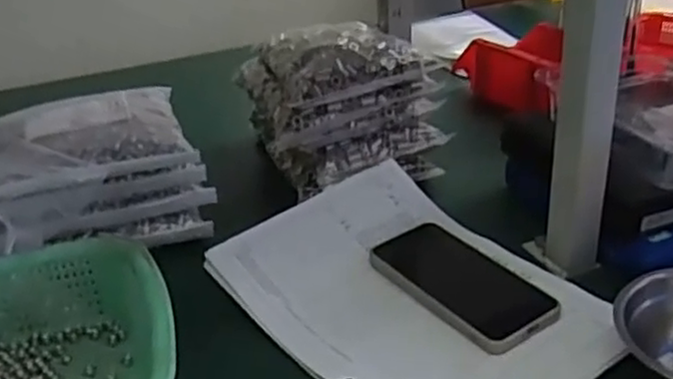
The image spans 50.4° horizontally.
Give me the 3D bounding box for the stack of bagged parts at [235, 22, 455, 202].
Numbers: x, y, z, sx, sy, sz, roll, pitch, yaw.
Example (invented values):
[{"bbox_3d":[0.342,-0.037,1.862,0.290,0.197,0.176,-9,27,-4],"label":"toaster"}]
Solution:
[{"bbox_3d":[0.007,-0.094,0.764,0.170,0.138,0.170,-10,30,-12],"label":"stack of bagged parts"}]

